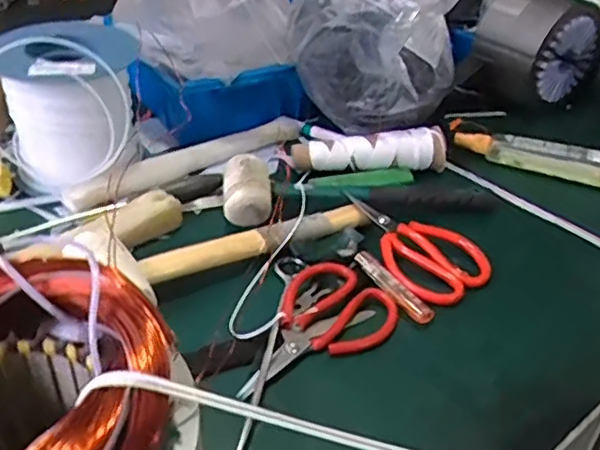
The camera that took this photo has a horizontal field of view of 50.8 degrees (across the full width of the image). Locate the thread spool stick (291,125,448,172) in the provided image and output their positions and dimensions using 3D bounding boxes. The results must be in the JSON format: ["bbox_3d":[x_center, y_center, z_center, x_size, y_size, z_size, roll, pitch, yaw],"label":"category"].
[{"bbox_3d":[0.082,-0.091,0.733,0.171,0.037,0.042,-4,34,-10],"label":"thread spool stick"}]

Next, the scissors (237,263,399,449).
[{"bbox_3d":[-0.002,0.091,0.506,0.187,0.020,0.086,-28,57,-36],"label":"scissors"}]

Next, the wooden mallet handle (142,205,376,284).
[{"bbox_3d":[-0.036,0.013,0.592,0.225,0.018,0.029,-17,39,-28],"label":"wooden mallet handle"}]

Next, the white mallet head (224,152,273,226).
[{"bbox_3d":[-0.055,-0.037,0.646,0.050,0.047,0.065,-3,34,-8],"label":"white mallet head"}]

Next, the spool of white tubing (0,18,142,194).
[{"bbox_3d":[-0.248,-0.123,0.679,0.136,0.160,0.126,2,34,-1],"label":"spool of white tubing"}]

